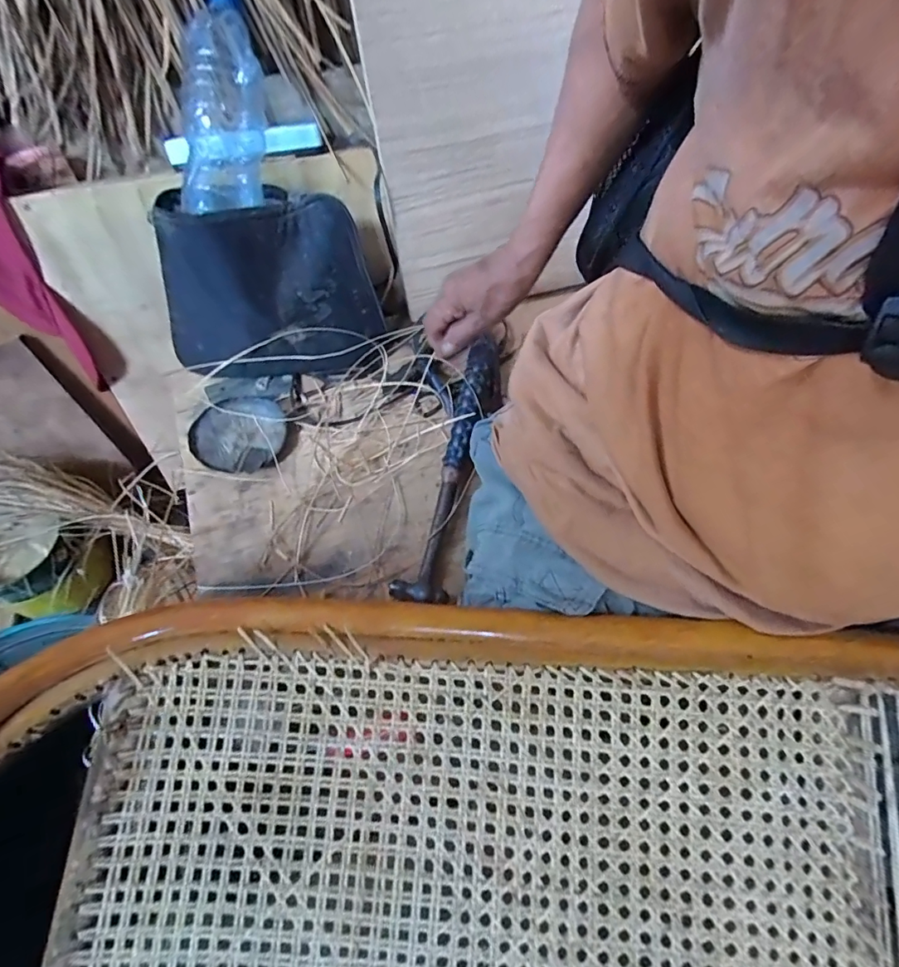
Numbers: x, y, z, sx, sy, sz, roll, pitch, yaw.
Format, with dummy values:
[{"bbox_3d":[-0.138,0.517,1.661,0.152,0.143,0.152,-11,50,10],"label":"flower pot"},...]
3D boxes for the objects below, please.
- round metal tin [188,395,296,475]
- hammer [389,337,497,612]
[{"bbox_3d":[-0.227,-0.053,0.533,0.099,0.026,0.091,1,60,-1],"label":"round metal tin"},{"bbox_3d":[0.012,-0.024,0.509,0.054,0.048,0.306,16,61,7],"label":"hammer"}]

